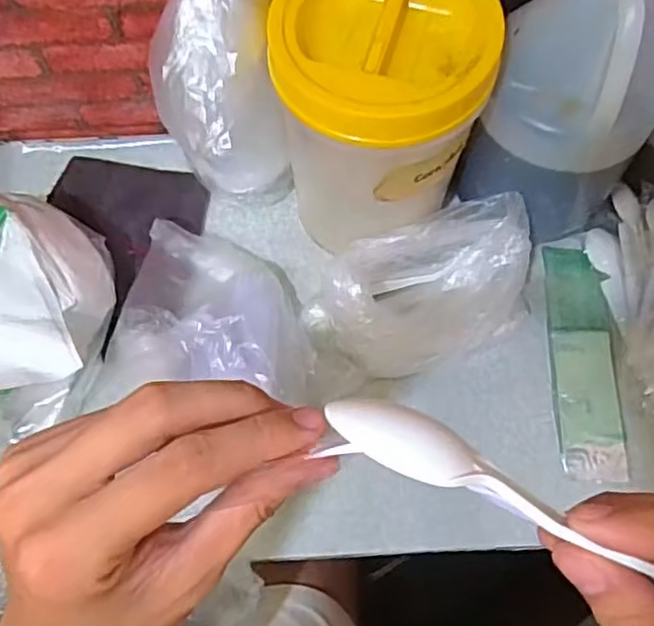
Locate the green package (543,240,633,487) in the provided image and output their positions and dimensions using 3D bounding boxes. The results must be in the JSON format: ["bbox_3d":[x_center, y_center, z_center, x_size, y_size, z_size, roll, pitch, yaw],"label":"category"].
[{"bbox_3d":[0.232,0.040,0.613,0.057,0.011,0.220,2,65,1],"label":"green package"}]

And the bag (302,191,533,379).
[{"bbox_3d":[0.083,-0.016,0.589,0.191,0.097,0.116,-17,66,-7],"label":"bag"}]

